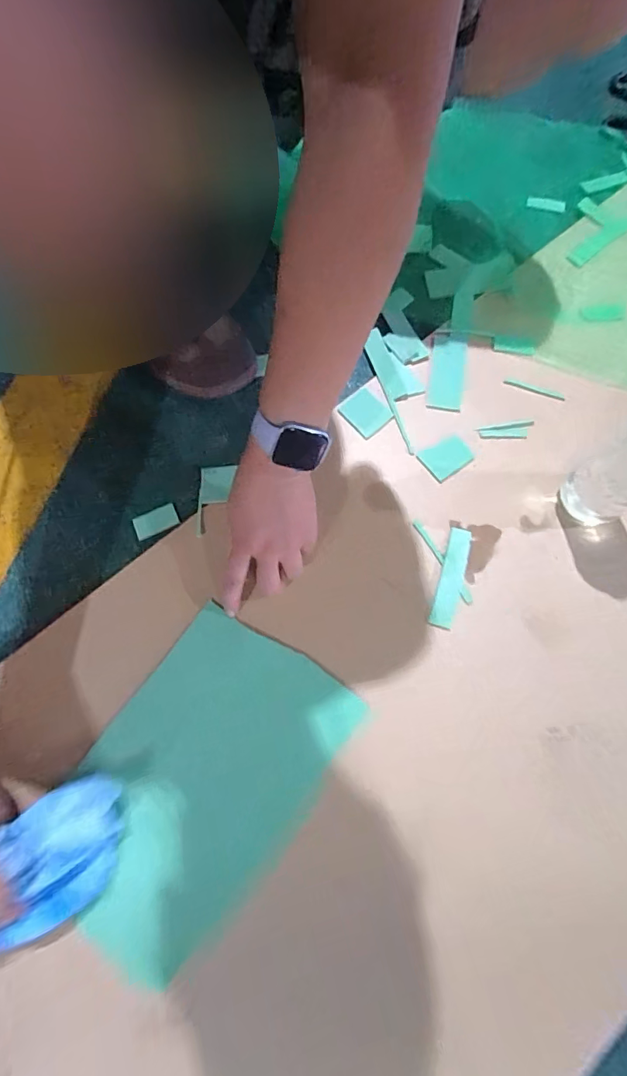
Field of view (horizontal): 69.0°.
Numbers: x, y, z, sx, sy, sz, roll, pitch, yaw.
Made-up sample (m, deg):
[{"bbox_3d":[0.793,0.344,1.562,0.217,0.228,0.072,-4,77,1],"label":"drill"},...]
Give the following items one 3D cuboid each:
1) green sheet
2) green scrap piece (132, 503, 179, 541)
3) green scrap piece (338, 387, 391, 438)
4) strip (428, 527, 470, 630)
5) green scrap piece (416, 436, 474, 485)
[{"bbox_3d":[-0.098,0.206,0.390,0.172,0.008,0.261,34,76,10],"label":"green sheet"},{"bbox_3d":[-0.162,-0.017,0.468,0.044,0.004,0.025,-24,74,-7],"label":"green scrap piece"},{"bbox_3d":[0.057,-0.135,0.494,0.043,0.004,0.044,-42,89,-15],"label":"green scrap piece"},{"bbox_3d":[0.135,0.038,0.446,0.022,0.004,0.100,17,74,6],"label":"strip"},{"bbox_3d":[0.141,-0.087,0.484,0.052,0.004,0.040,-34,75,-9],"label":"green scrap piece"}]

